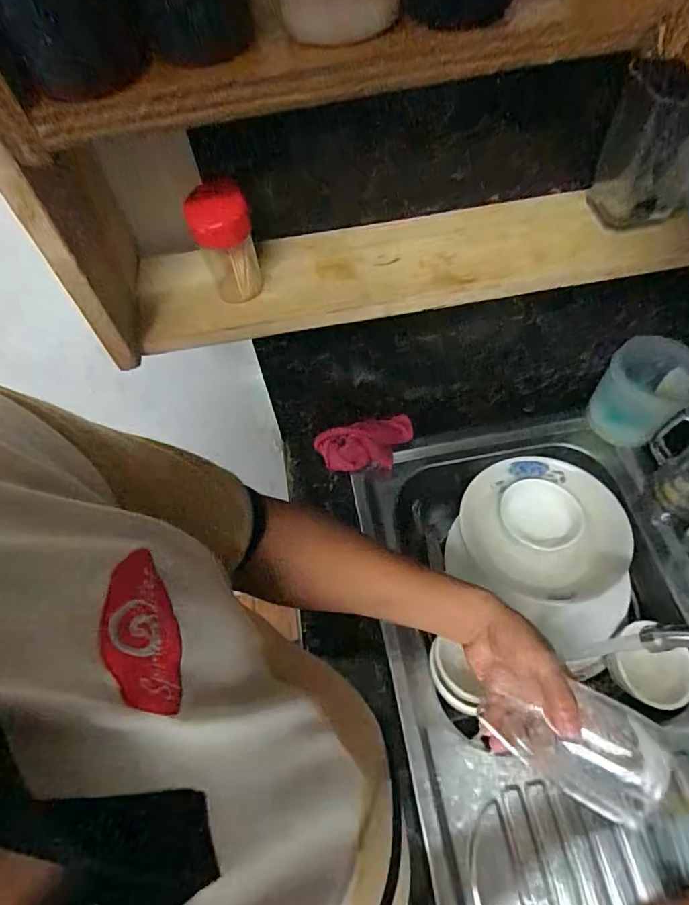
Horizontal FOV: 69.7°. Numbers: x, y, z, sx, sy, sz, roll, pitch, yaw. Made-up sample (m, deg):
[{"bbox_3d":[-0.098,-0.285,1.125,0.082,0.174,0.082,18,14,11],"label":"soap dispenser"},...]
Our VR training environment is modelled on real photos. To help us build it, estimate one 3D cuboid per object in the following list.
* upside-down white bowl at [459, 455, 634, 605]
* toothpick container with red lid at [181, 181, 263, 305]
[{"bbox_3d":[0.277,0.104,0.691,0.207,0.061,0.210,-2,60,3],"label":"upside-down white bowl"},{"bbox_3d":[-0.094,-0.165,0.393,0.043,0.102,0.038,-17,61,-6],"label":"toothpick container with red lid"}]

